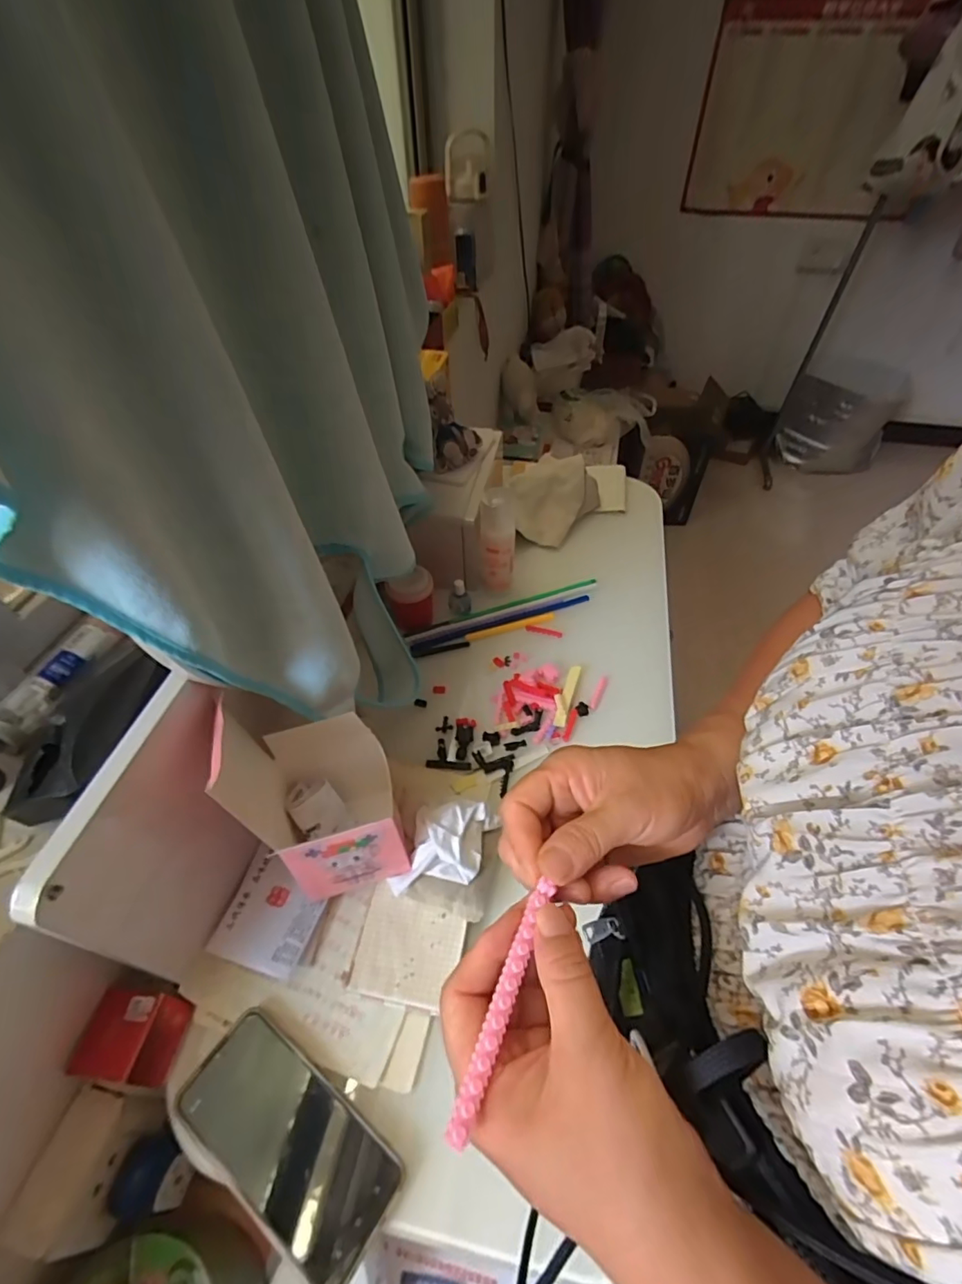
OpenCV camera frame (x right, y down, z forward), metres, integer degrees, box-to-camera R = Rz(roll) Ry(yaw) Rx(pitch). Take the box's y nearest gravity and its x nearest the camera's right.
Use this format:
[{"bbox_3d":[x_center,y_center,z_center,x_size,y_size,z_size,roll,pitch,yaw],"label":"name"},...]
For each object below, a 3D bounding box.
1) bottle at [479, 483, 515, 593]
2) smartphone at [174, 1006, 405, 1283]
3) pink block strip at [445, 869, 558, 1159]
[{"bbox_3d":[0.022,-0.129,0.702,0.046,0.142,0.044,-1,48,1],"label":"bottle"},{"bbox_3d":[-0.136,0.346,0.373,0.161,0.014,0.077,26,53,22],"label":"smartphone"},{"bbox_3d":[0.010,0.140,0.210,0.009,0.004,0.093,17,46,16],"label":"pink block strip"}]

